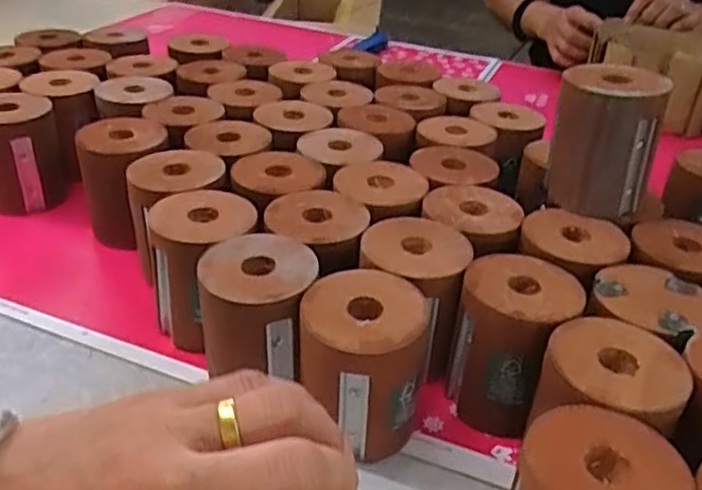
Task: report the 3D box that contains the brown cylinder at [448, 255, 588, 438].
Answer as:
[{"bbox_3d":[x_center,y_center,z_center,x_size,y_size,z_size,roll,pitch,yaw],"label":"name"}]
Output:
[{"bbox_3d":[0.109,0.069,0.479,0.081,0.103,0.083,14,33,17],"label":"brown cylinder"}]

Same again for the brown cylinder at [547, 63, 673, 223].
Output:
[{"bbox_3d":[0.199,-0.080,0.541,0.075,0.106,0.065,13,33,15],"label":"brown cylinder"}]

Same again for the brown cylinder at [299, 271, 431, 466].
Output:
[{"bbox_3d":[0.009,0.082,0.447,0.076,0.102,0.080,3,31,-2],"label":"brown cylinder"}]

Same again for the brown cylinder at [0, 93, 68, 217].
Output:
[{"bbox_3d":[-0.332,-0.090,0.678,0.082,0.104,0.066,-14,35,-26],"label":"brown cylinder"}]

